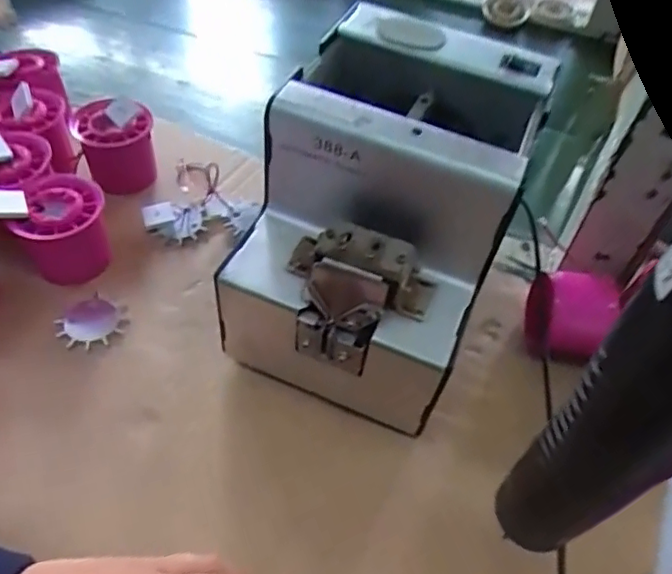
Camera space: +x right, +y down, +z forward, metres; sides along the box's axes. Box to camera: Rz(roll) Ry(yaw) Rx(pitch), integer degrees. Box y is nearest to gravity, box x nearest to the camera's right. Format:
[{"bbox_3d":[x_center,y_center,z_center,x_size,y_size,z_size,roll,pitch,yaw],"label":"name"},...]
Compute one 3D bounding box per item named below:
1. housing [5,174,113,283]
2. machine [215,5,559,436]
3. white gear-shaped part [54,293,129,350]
[{"bbox_3d":[-0.176,-0.034,0.376,0.056,0.050,0.068,-14,54,-17],"label":"housing"},{"bbox_3d":[0.030,-0.035,0.329,0.129,0.152,0.181,22,52,12],"label":"machine"},{"bbox_3d":[-0.152,0.022,0.358,0.037,0.006,0.038,3,50,-3],"label":"white gear-shaped part"}]

